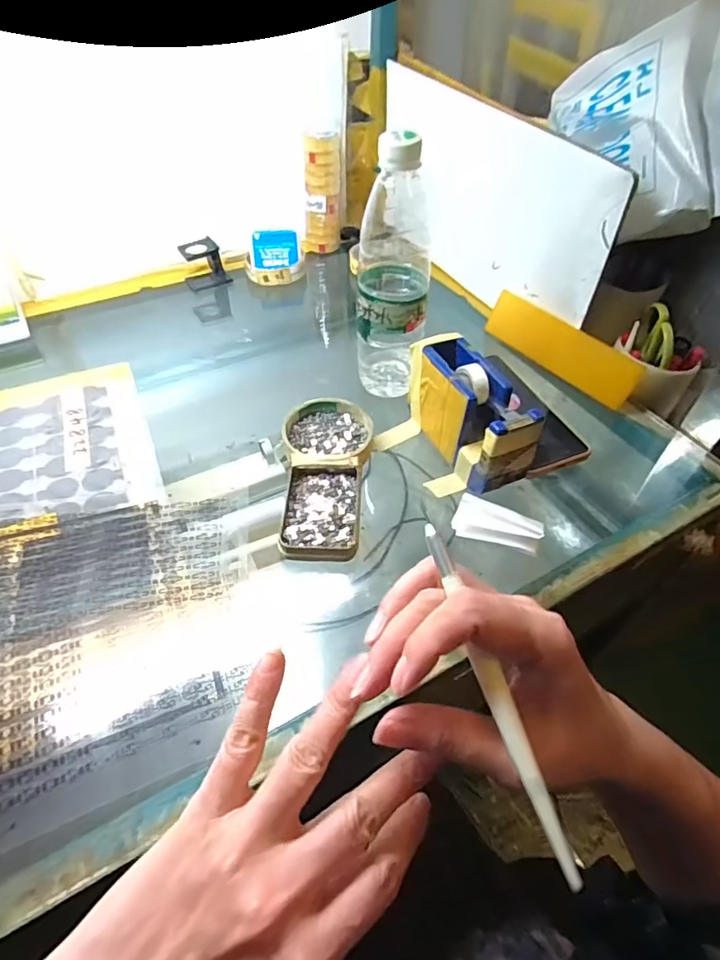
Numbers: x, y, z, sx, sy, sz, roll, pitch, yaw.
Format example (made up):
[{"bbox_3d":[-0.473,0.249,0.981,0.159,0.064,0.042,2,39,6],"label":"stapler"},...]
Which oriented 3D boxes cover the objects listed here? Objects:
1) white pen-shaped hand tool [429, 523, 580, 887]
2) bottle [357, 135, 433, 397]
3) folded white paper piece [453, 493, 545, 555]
[{"bbox_3d":[0.053,0.081,0.201,0.008,0.005,0.137,-14,67,-12],"label":"white pen-shaped hand tool"},{"bbox_3d":[0.031,-0.180,0.463,0.064,0.225,0.070,6,48,5],"label":"bottle"},{"bbox_3d":[0.109,0.034,0.402,0.066,0.017,0.031,17,50,14],"label":"folded white paper piece"}]

